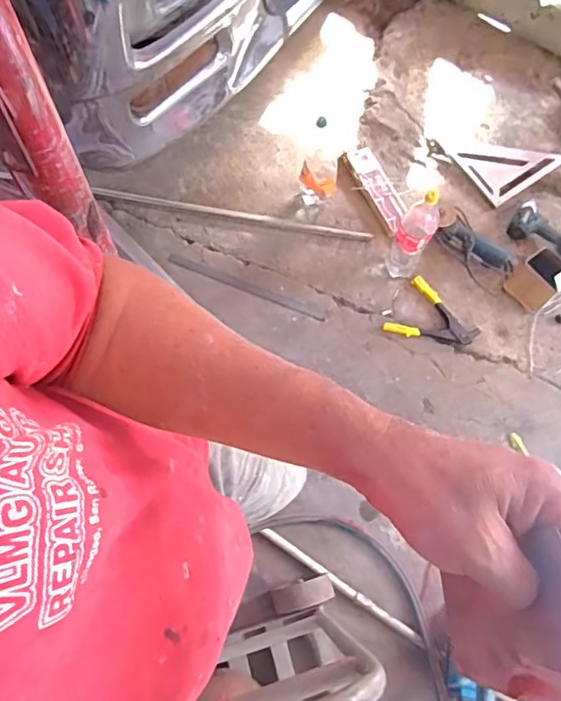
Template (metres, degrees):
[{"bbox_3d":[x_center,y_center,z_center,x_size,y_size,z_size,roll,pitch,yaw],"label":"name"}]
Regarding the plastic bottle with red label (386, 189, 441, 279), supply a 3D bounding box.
[{"bbox_3d":[0.363,-0.303,1.532,0.094,0.350,0.073,25,70,7],"label":"plastic bottle with red label"}]

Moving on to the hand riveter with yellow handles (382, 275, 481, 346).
[{"bbox_3d":[0.434,-0.082,1.608,0.244,0.027,0.210,44,73,13],"label":"hand riveter with yellow handles"}]

